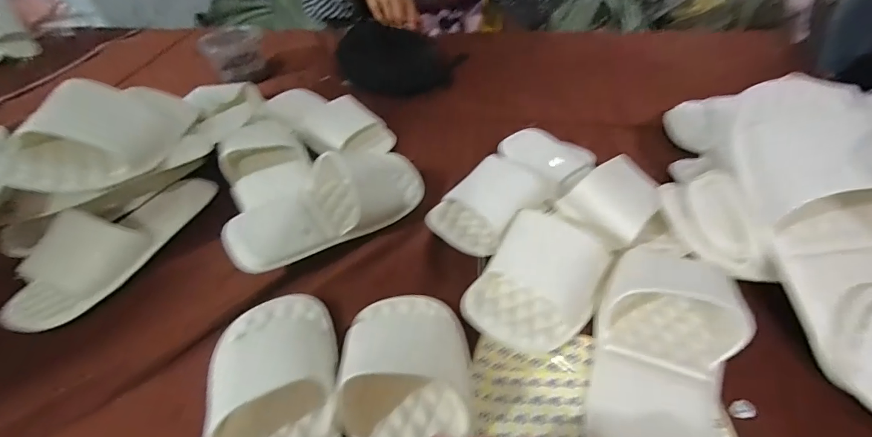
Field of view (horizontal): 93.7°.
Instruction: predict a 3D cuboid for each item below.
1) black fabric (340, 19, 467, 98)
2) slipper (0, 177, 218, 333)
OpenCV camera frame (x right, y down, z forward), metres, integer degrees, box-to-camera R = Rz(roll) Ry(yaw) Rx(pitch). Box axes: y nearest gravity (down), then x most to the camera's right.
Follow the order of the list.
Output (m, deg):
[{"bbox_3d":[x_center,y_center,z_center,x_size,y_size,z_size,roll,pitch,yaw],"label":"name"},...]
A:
[{"bbox_3d":[-0.083,-0.291,0.734,0.236,0.069,0.129,33,55,33],"label":"black fabric"},{"bbox_3d":[-0.359,0.012,0.453,0.090,0.059,0.230,11,46,16],"label":"slipper"}]

